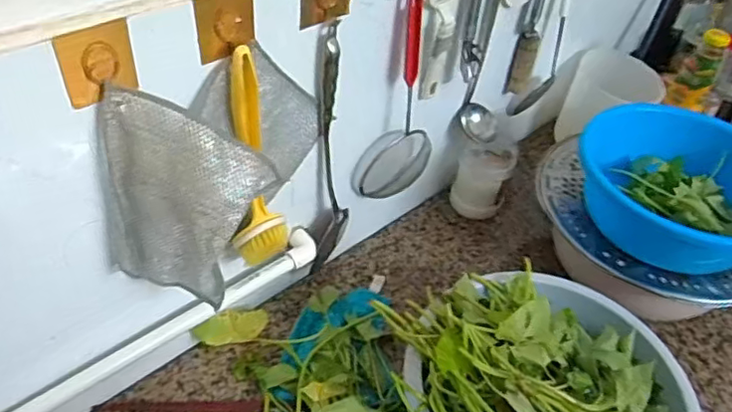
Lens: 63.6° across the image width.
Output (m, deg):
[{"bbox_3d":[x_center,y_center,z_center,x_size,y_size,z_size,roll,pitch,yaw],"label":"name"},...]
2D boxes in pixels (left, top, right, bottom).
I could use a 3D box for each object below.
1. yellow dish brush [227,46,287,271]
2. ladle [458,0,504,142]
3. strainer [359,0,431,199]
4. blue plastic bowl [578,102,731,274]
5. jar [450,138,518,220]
[{"bbox_3d":[-0.114,-0.038,0.603,0.052,0.245,0.058,12,44,6],"label":"yellow dish brush"},{"bbox_3d":[0.185,-0.215,0.845,0.059,0.253,0.063,16,45,10],"label":"ladle"},{"bbox_3d":[0.052,-0.132,0.768,0.034,0.301,0.111,34,50,25],"label":"strainer"},{"bbox_3d":[0.407,-0.015,0.754,0.217,0.102,0.230,-27,53,-30],"label":"blue plastic bowl"},{"bbox_3d":[0.187,-0.045,0.951,0.082,0.126,0.068,20,45,13],"label":"jar"}]

